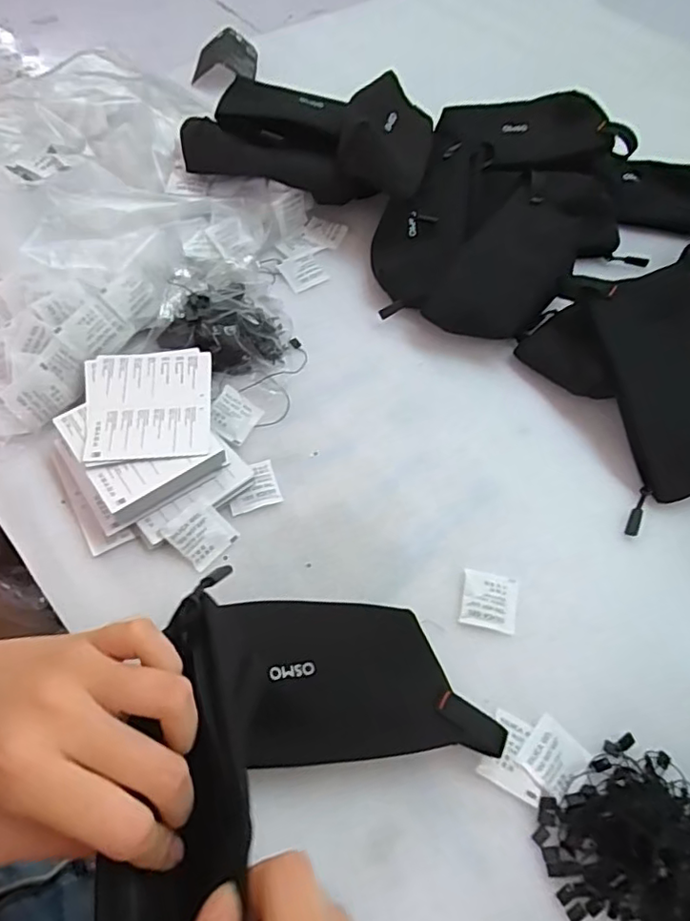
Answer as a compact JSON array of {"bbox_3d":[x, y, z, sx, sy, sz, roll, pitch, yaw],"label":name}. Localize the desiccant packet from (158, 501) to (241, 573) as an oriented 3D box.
[{"bbox_3d":[-0.105,0.053,0.419,0.042,0.005,0.039,43,62,1],"label":"desiccant packet"}]

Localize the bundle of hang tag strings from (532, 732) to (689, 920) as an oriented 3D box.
[{"bbox_3d":[0.167,0.215,0.331,0.085,0.035,0.103,35,63,16],"label":"bundle of hang tag strings"}]

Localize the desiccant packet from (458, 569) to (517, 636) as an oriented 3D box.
[{"bbox_3d":[0.103,0.101,0.414,0.039,0.005,0.041,11,59,3],"label":"desiccant packet"}]

